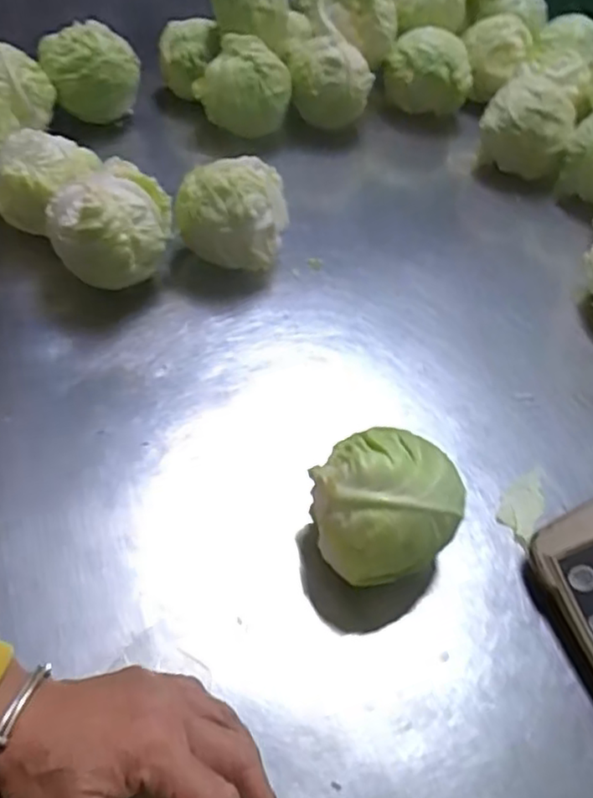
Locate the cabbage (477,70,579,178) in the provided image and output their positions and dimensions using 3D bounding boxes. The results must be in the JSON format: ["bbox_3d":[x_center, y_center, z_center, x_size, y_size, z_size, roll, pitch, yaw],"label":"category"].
[{"bbox_3d":[0.305,-0.365,0.862,0.113,0.107,0.097,17,51,8],"label":"cabbage"}]

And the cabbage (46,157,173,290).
[{"bbox_3d":[-0.176,-0.159,0.642,0.087,0.110,0.109,26,53,15],"label":"cabbage"}]

